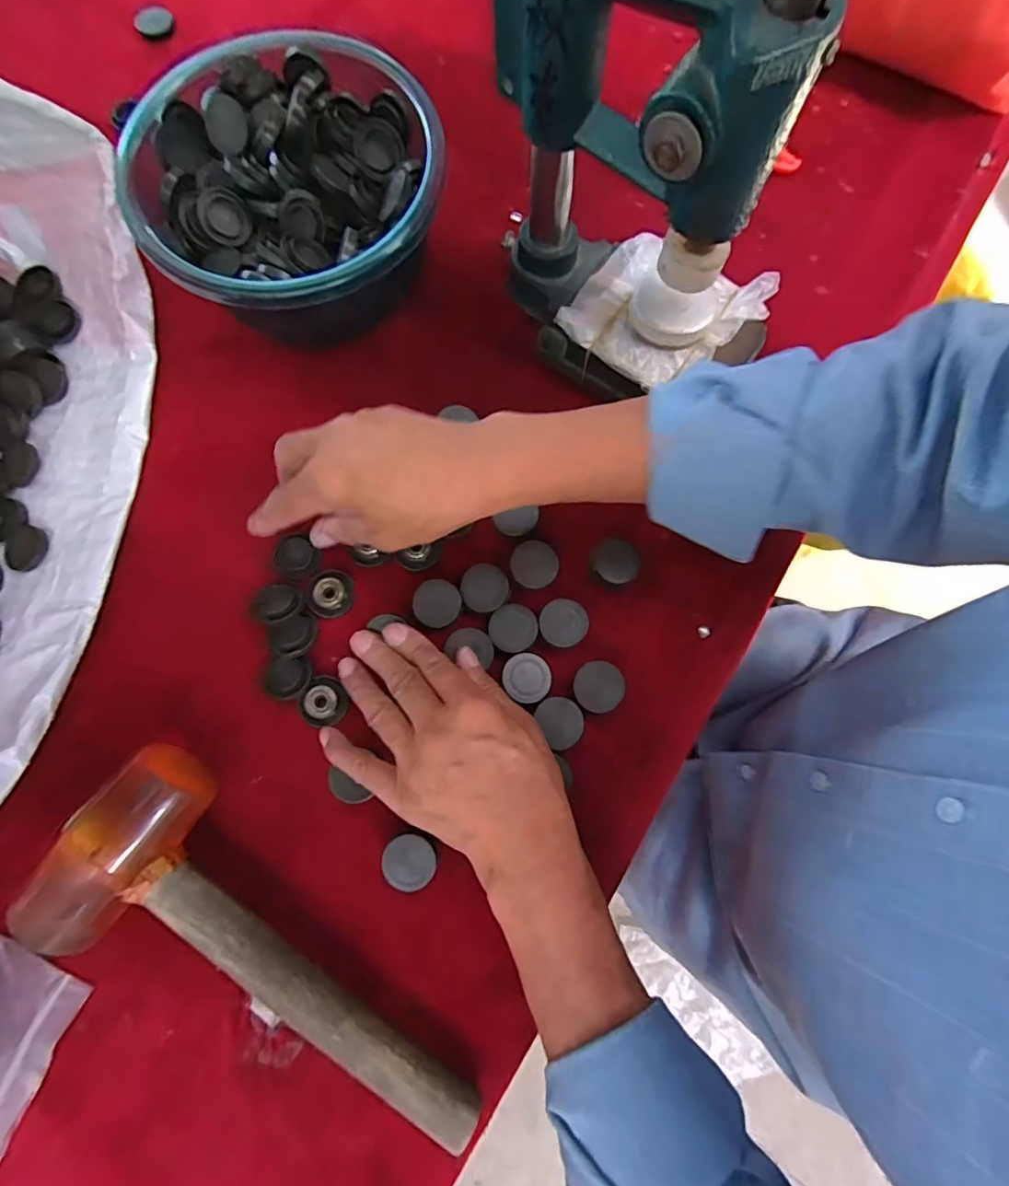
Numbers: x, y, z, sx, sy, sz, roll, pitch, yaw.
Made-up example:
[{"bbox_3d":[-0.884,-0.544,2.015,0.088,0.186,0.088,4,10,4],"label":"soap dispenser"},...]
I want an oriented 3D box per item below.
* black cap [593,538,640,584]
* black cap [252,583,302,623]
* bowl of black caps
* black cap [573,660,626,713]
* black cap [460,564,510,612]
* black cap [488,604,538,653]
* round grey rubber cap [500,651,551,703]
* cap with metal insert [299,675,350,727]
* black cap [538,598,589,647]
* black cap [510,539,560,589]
[{"bbox_3d":[0.075,-0.021,0.353,0.031,0.006,0.027,36,80,6],"label":"black cap"},{"bbox_3d":[-0.152,0.006,0.353,0.028,0.008,0.028,0,78,-1],"label":"black cap"},{"bbox_3d":[-0.151,-0.280,0.379,0.206,0.083,0.205,0,78,-1],"label":"bowl of black caps"},{"bbox_3d":[0.060,0.059,0.335,0.031,0.008,0.031,0,78,-1],"label":"black cap"},{"bbox_3d":[-0.013,-0.004,0.350,0.031,0.004,0.031,0,78,-1],"label":"black cap"},{"bbox_3d":[0.006,0.023,0.344,0.030,0.004,0.031,0,78,-1],"label":"black cap"},{"bbox_3d":[0.014,0.054,0.336,0.030,0.004,0.030,0,78,-1],"label":"round grey rubber cap"},{"bbox_3d":[-0.117,0.071,0.345,0.027,0.011,0.031,24,79,4],"label":"cap with metal insert"},{"bbox_3d":[0.039,0.019,0.345,0.031,0.004,0.031,0,78,-1],"label":"black cap"},{"bbox_3d":[0.020,-0.020,0.353,0.032,0.004,0.031,0,78,-1],"label":"black cap"}]

